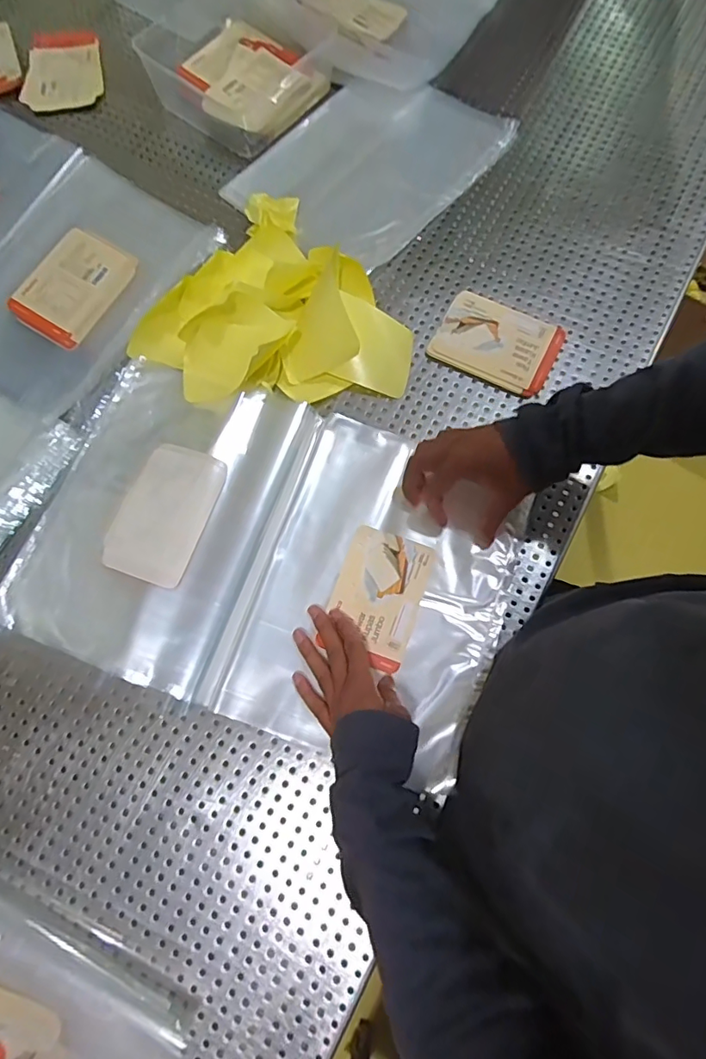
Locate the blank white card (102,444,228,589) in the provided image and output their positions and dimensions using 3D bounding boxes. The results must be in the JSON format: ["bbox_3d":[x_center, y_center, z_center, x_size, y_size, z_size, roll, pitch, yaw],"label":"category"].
[{"bbox_3d":[-0.186,-0.017,0.508,0.085,0.006,0.134,19,77,6],"label":"blank white card"}]

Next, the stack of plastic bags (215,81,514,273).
[{"bbox_3d":[0.024,-0.466,0.648,0.220,0.022,0.318,41,79,11],"label":"stack of plastic bags"}]

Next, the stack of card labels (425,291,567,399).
[{"bbox_3d":[0.162,-0.211,0.583,0.133,0.011,0.097,25,76,8],"label":"stack of card labels"}]

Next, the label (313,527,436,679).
[{"bbox_3d":[0.023,0.062,0.502,0.082,0.005,0.123,17,75,10],"label":"label"}]

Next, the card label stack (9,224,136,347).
[{"bbox_3d":[-0.330,-0.289,0.608,0.101,0.014,0.138,31,77,9],"label":"card label stack"}]

